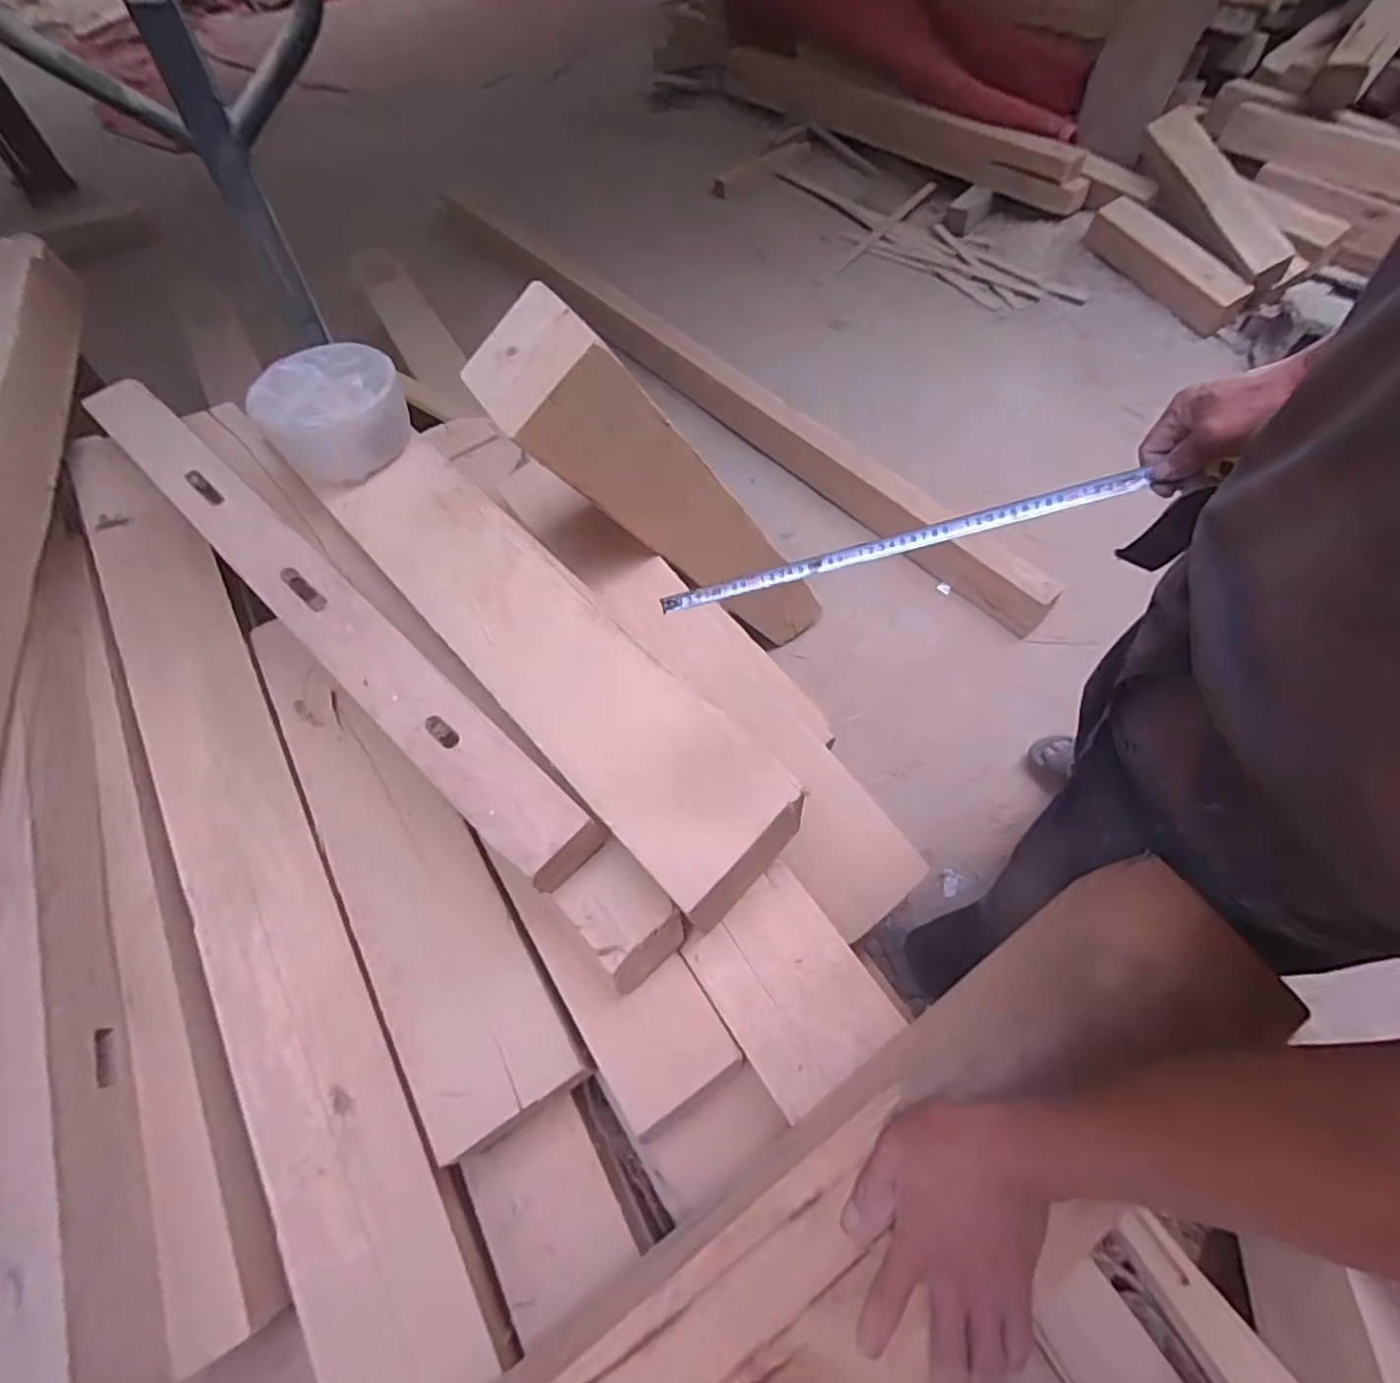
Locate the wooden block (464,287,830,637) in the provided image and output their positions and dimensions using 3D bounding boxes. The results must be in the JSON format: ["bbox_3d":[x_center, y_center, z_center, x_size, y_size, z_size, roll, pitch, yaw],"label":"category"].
[{"bbox_3d":[-0.006,-0.299,1.147,0.170,0.965,0.164,-48,66,8],"label":"wooden block"}]

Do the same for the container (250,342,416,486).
[{"bbox_3d":[-0.456,-0.350,0.797,0.154,0.098,0.150,1,57,-2],"label":"container"}]

